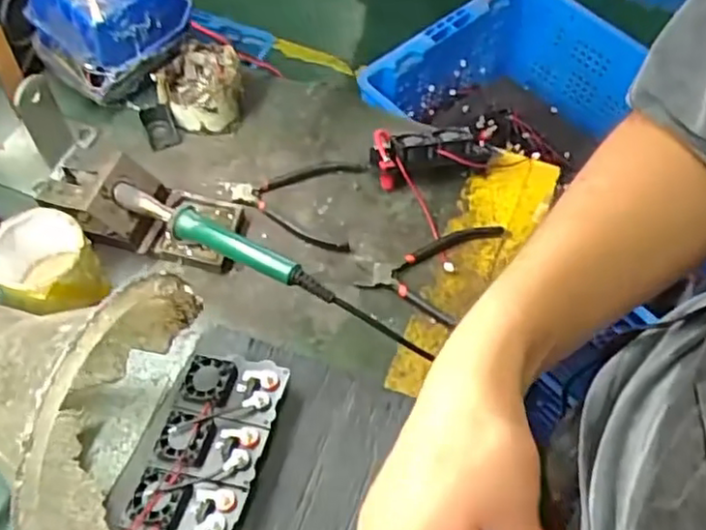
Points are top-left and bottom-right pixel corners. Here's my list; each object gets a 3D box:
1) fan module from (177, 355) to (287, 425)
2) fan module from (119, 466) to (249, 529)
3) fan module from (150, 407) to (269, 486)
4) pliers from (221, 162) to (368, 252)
[{"bbox_3d":[-0.105,0.104,0.578,0.090,0.028,0.056,13,59,6],"label":"fan module"},{"bbox_3d":[-0.132,0.191,0.525,0.087,0.022,0.050,12,59,5],"label":"fan module"},{"bbox_3d":[-0.117,0.148,0.550,0.085,0.025,0.050,14,59,6],"label":"fan module"},{"bbox_3d":[-0.061,-0.078,0.702,0.143,0.009,0.113,16,59,7],"label":"pliers"}]

